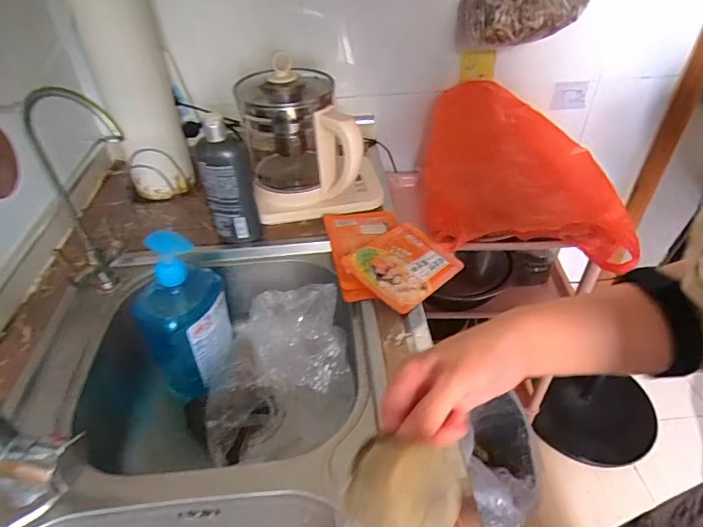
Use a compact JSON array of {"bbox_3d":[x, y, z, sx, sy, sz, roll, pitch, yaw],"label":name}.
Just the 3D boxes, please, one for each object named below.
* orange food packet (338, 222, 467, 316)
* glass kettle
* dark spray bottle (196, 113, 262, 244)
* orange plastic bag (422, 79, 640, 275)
[{"bbox_3d":[0.082,-0.002,0.674,0.178,0.012,0.124,-28,59,-39],"label":"orange food packet"},{"bbox_3d":[-0.070,-0.218,0.757,0.210,0.207,0.204,-6,40,-4],"label":"glass kettle"},{"bbox_3d":[-0.182,-0.117,0.672,0.071,0.200,0.056,-14,41,-14],"label":"dark spray bottle"},{"bbox_3d":[0.329,-0.179,0.882,0.373,0.100,0.358,6,77,2],"label":"orange plastic bag"}]

